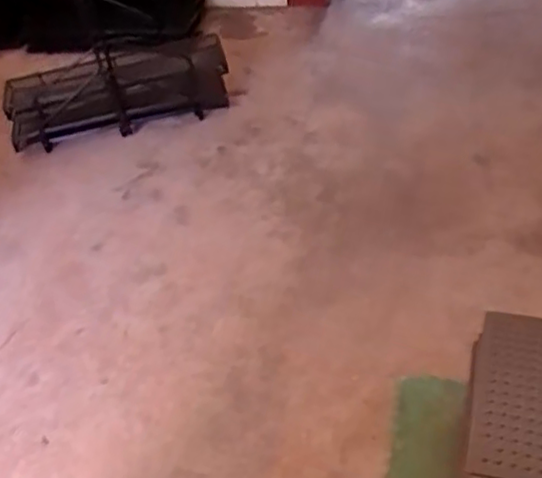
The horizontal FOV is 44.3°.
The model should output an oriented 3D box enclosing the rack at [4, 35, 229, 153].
[{"bbox_3d":[-0.416,-0.404,1.820,0.599,0.194,0.215,-15,44,-6],"label":"rack"}]

